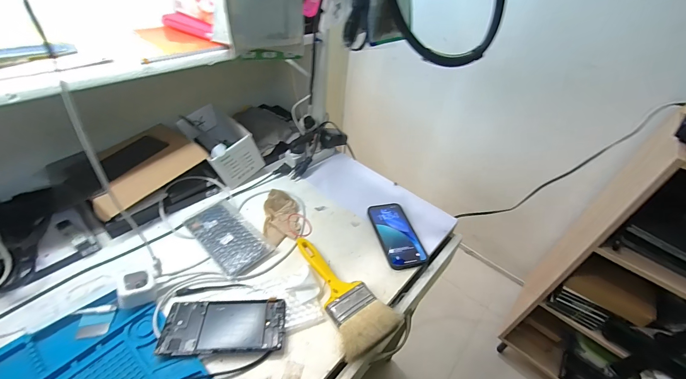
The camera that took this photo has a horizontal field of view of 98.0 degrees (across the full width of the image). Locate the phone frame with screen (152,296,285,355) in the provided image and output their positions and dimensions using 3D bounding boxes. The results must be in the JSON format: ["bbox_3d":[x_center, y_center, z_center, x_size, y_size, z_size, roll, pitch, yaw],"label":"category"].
[{"bbox_3d":[-0.164,0.192,0.420,0.161,0.013,0.072,1,41,-7],"label":"phone frame with screen"}]

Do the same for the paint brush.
[{"bbox_3d":[-0.006,0.151,0.478,0.090,0.026,0.215,-18,46,-27],"label":"paint brush"}]

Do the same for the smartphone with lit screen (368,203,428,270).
[{"bbox_3d":[0.103,0.084,0.581,0.073,0.012,0.153,-4,42,-13],"label":"smartphone with lit screen"}]

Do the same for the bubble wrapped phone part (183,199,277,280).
[{"bbox_3d":[-0.208,0.081,0.537,0.170,0.013,0.090,35,48,29],"label":"bubble wrapped phone part"}]

